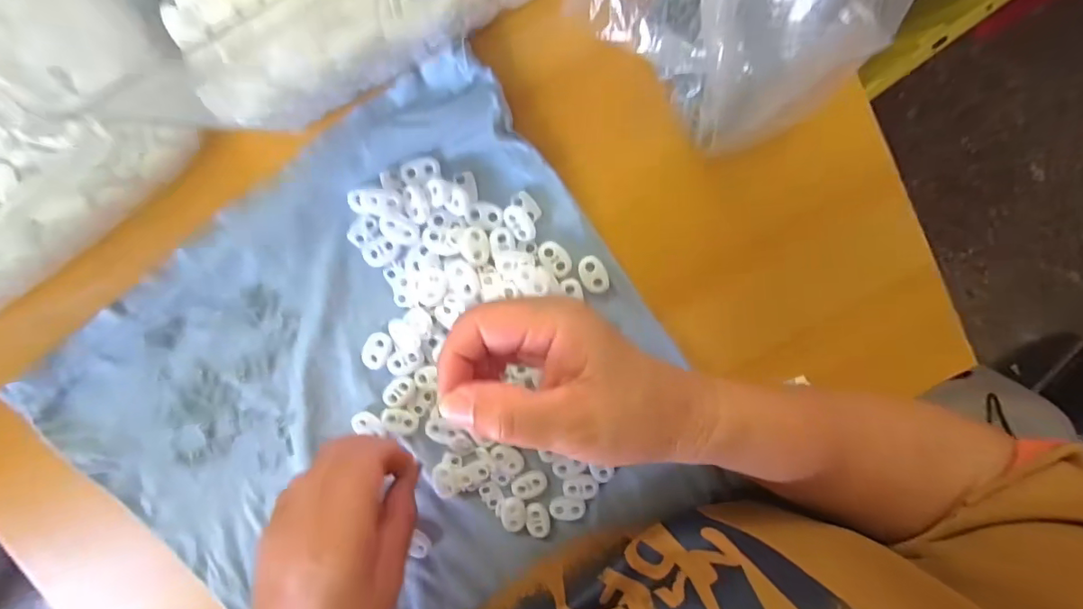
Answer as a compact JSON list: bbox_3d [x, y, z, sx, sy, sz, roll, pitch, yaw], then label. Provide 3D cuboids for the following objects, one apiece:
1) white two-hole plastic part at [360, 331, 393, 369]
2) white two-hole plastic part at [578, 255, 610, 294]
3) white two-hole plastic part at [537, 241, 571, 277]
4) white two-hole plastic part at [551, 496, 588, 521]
[{"bbox_3d":[-0.098,0.027,0.307,0.015,0.004,0.022,30,98,-5],"label":"white two-hole plastic part"},{"bbox_3d":[0.031,-0.017,0.300,0.015,0.004,0.022,-31,98,5],"label":"white two-hole plastic part"},{"bbox_3d":[0.008,-0.026,0.299,0.014,0.004,0.023,-44,97,7],"label":"white two-hole plastic part"},{"bbox_3d":[0.017,0.128,0.324,0.022,0.004,0.016,2,100,-1],"label":"white two-hole plastic part"}]

